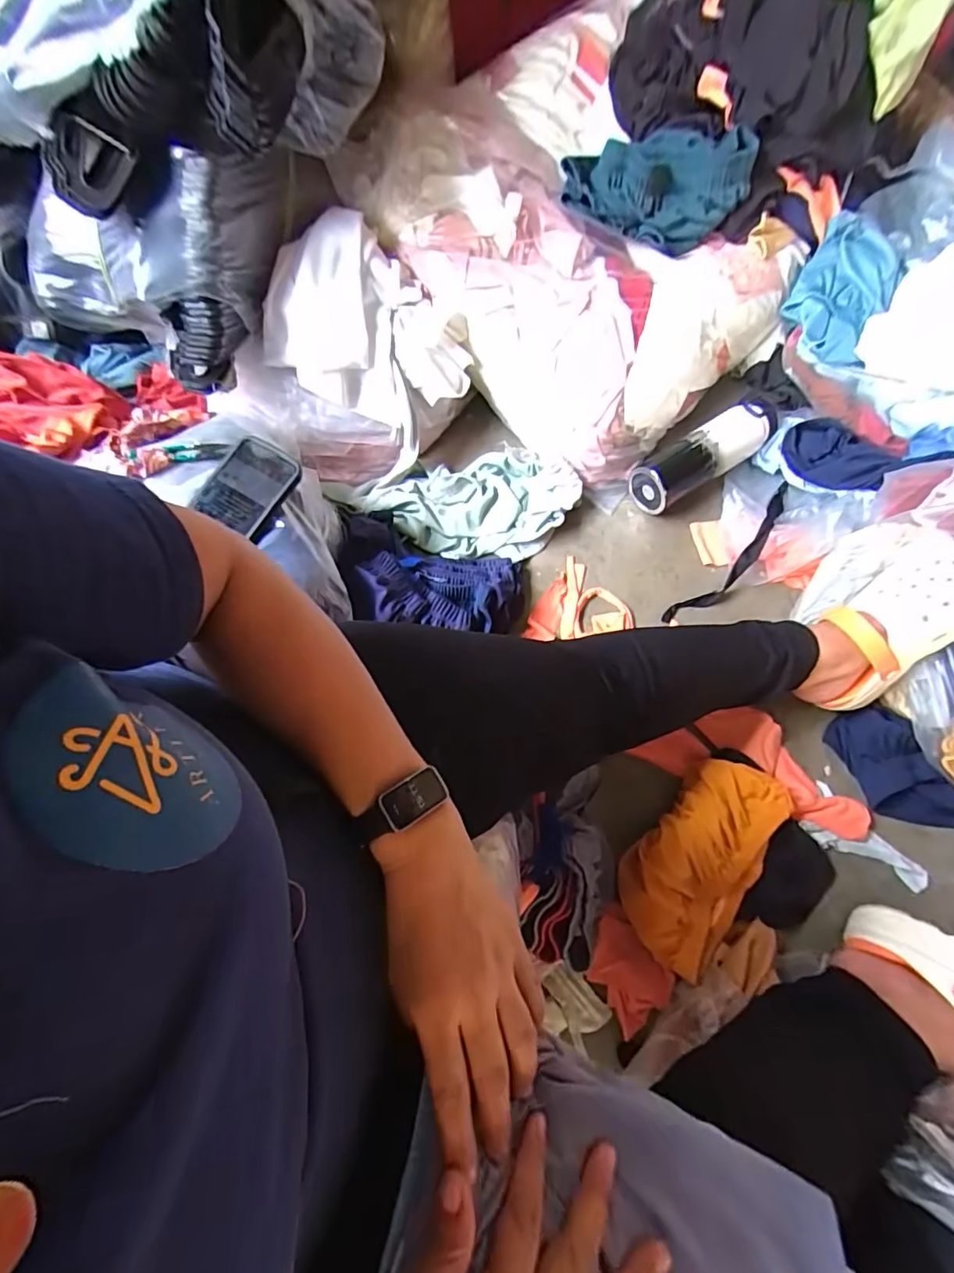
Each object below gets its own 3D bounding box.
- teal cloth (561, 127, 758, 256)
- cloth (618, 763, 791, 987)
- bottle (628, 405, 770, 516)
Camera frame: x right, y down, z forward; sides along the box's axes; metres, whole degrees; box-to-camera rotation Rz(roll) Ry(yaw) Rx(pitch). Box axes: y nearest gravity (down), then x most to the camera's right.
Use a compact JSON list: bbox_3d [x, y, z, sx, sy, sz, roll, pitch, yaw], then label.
[{"bbox_3d":[0.265,-0.662,0.801,0.269,0.075,0.164,-28,73,-12],"label":"teal cloth"},{"bbox_3d":[0.270,0.256,0.631,0.129,0.063,0.245,39,73,12],"label":"cloth"},{"bbox_3d":[0.346,-0.276,0.837,0.224,0.068,0.071,-31,73,-13],"label":"bottle"}]

